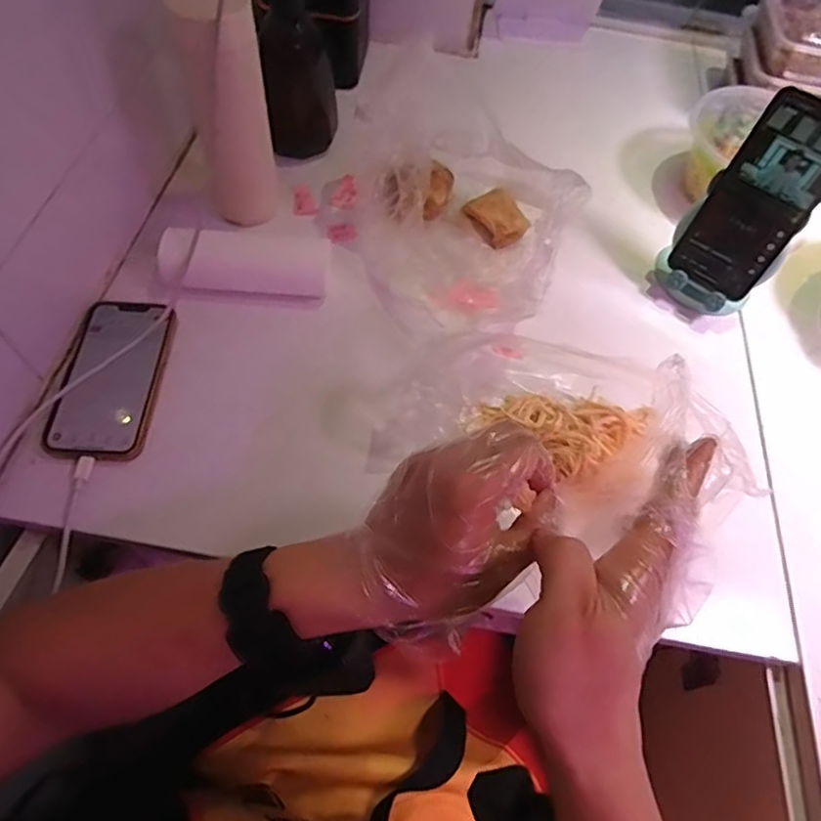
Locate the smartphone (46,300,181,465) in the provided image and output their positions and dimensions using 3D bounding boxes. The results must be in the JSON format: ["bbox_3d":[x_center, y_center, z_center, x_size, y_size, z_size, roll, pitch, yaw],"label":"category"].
[{"bbox_3d":[-0.240,-0.029,0.470,0.073,0.014,0.146,2,62,-2],"label":"smartphone"}]

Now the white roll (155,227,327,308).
[{"bbox_3d":[-0.149,-0.131,0.526,0.145,0.053,0.050,1,60,-6],"label":"white roll"}]

